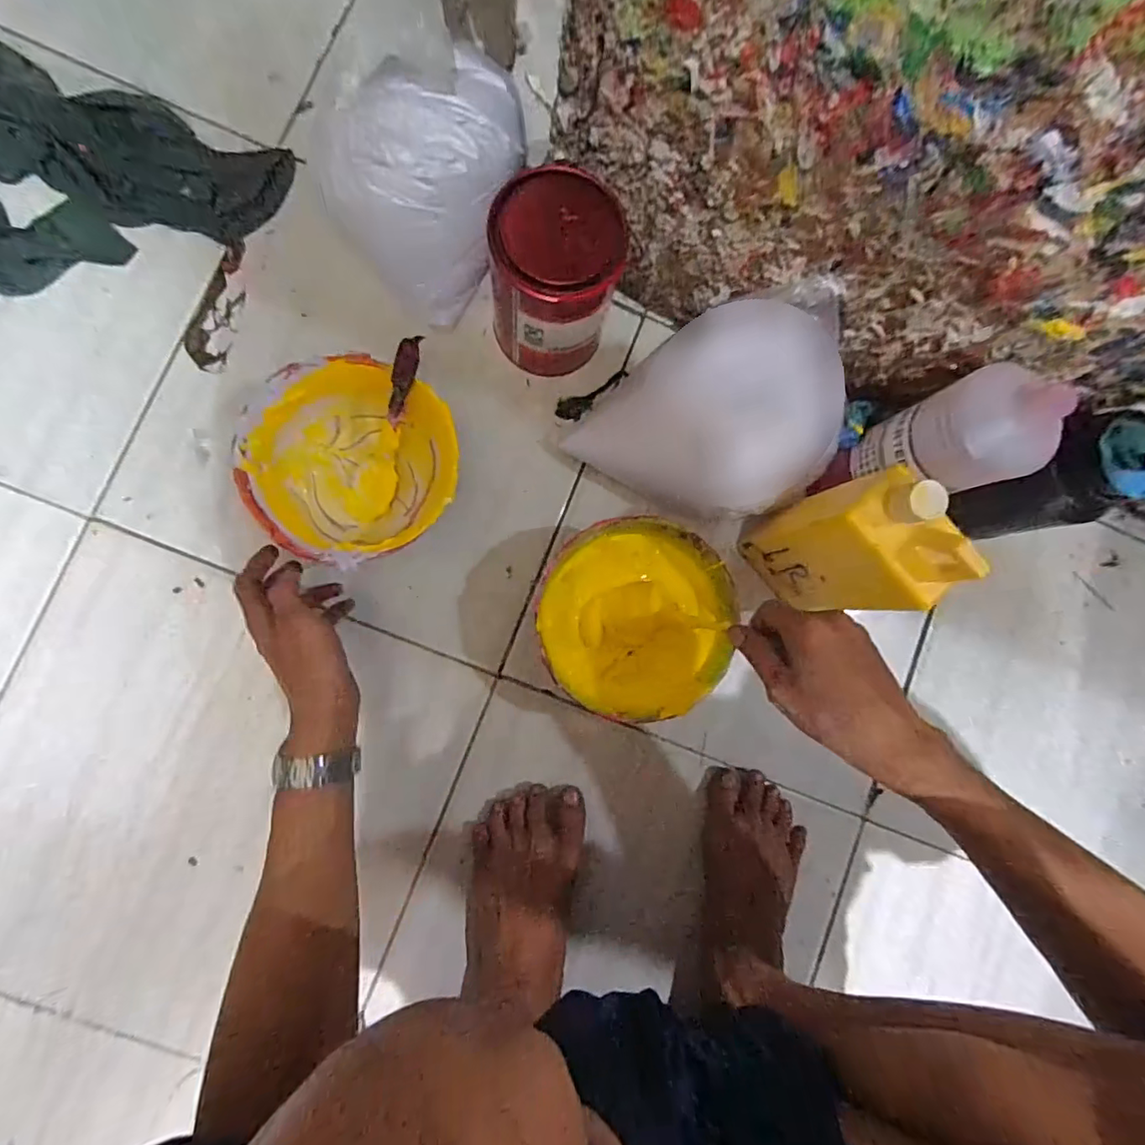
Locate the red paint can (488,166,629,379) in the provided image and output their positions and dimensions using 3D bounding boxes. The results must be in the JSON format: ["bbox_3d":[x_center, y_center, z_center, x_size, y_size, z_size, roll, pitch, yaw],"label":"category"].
[{"bbox_3d":[-0.016,-0.255,0.479,0.105,0.138,0.107,0,88,-6],"label":"red paint can"}]

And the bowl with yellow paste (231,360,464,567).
[{"bbox_3d":[-0.186,-0.094,0.481,0.170,0.091,0.166,0,88,-6],"label":"bowl with yellow paste"}]

